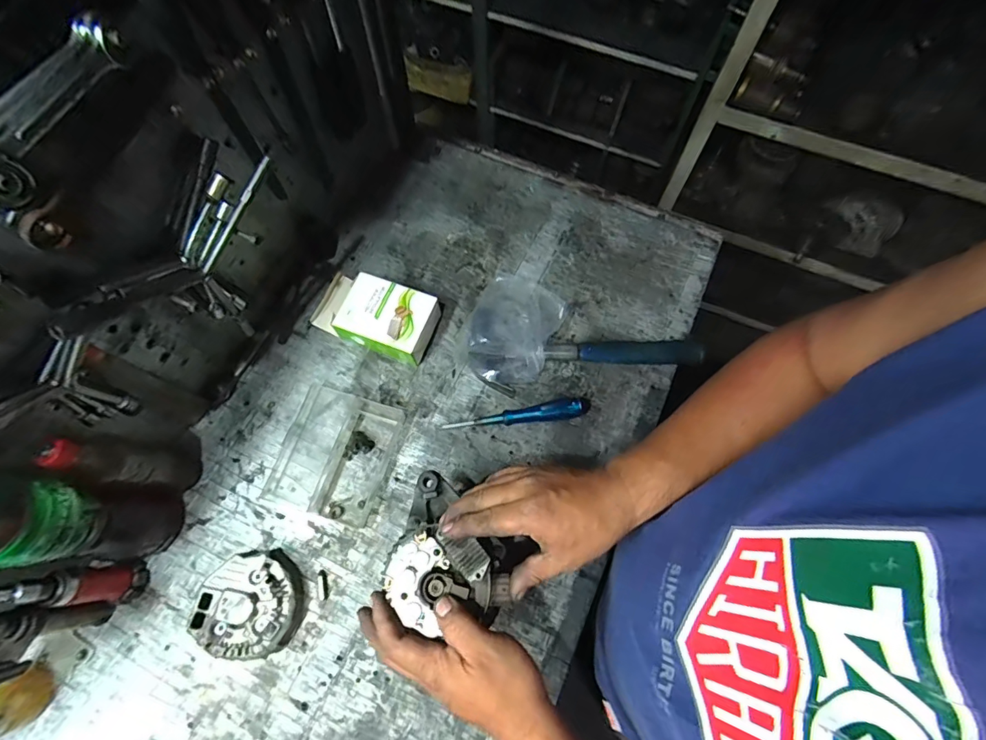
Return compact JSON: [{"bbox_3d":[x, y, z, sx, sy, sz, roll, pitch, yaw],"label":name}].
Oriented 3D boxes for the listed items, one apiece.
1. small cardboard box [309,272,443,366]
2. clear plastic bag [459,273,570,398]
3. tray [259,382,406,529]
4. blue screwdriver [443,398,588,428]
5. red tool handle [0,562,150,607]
[{"bbox_3d":[-0.170,-0.079,0.643,0.182,0.058,0.097,18,71,7],"label":"small cardboard box"},{"bbox_3d":[0.026,-0.064,0.634,0.127,0.053,0.183,22,71,9],"label":"clear plastic bag"},{"bbox_3d":[-0.212,0.109,0.593,0.144,0.019,0.159,15,70,6],"label":"tray"},{"bbox_3d":[0.036,0.063,0.605,0.199,0.027,0.029,-10,70,-3],"label":"blue screwdriver"},{"bbox_3d":[-0.441,0.234,0.474,0.030,0.151,0.041,-6,69,-2],"label":"red tool handle"}]

